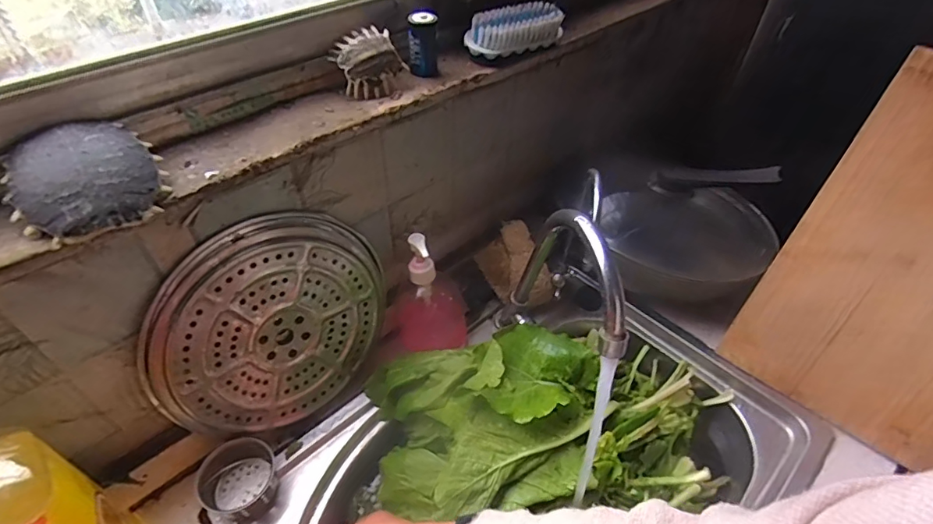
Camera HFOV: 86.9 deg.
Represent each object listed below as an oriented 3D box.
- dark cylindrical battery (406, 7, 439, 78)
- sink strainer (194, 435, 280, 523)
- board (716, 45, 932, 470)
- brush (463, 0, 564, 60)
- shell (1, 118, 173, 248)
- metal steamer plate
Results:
[{"bbox_3d":[-0.048,-0.239,0.538,0.030,0.065,0.027,-4,44,-6],"label":"dark cylindrical battery"},{"bbox_3d":[-0.237,0.227,0.513,0.068,0.050,0.069,-11,46,-13],"label":"sink strainer"},{"bbox_3d":[0.493,0.011,0.522,0.256,0.394,0.014,34,26,29],"label":"board"},{"bbox_3d":[0.059,-0.279,0.590,0.127,0.039,0.049,-27,51,-26],"label":"brush"},{"bbox_3d":[-0.291,-0.067,0.379,0.098,0.048,0.088,-22,49,-22],"label":"shell"},{"bbox_3d":[-0.194,0.069,0.516,0.010,0.235,0.238,27,90,43],"label":"metal steamer plate"}]

